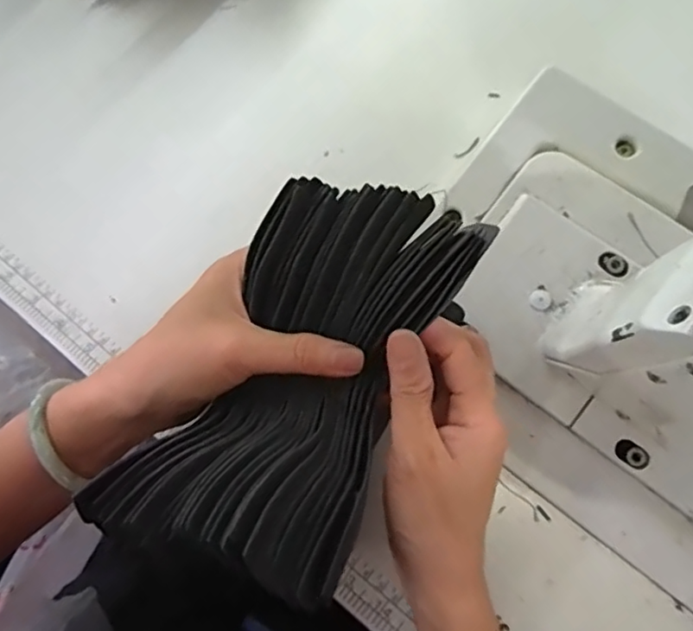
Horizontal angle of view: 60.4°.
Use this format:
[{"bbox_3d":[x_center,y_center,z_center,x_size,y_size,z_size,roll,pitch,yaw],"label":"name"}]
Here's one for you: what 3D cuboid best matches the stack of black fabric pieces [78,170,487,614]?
[{"bbox_3d":[-0.014,0.024,0.264,0.097,0.046,0.182,26,74,9],"label":"stack of black fabric pieces"}]

